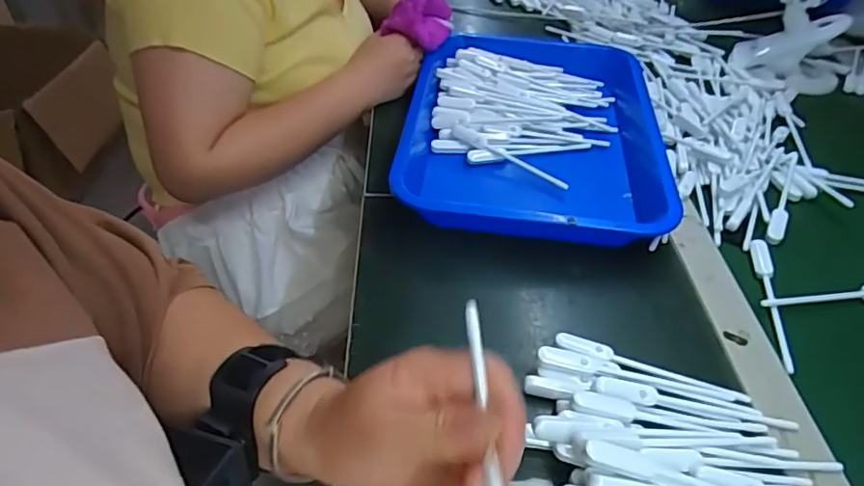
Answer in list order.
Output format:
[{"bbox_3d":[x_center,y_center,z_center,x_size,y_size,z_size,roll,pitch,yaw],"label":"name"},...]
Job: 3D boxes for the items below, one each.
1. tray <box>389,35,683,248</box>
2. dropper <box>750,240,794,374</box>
[{"bbox_3d":[0.114,-0.126,0.610,0.270,0.048,0.358,7,45,8],"label":"tray"},{"bbox_3d":[0.289,0.048,0.476,0.017,0.012,0.138,10,46,11],"label":"dropper"}]

